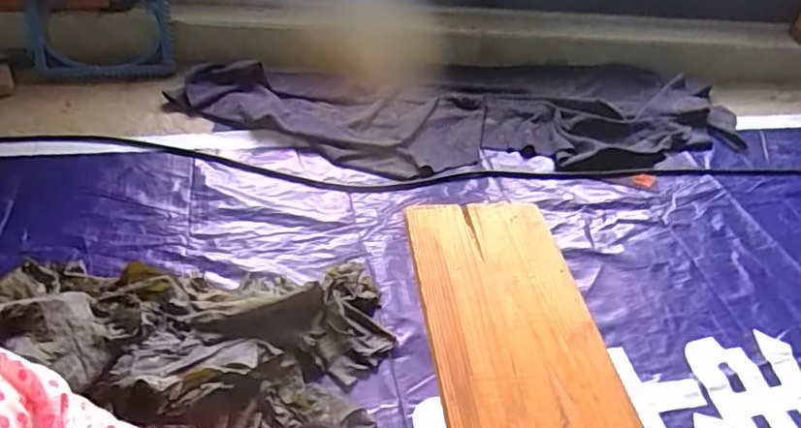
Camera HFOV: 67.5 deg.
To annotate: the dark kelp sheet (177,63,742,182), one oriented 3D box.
[{"bbox_3d":[0.185,-0.259,1.548,1.440,0.071,0.439,-3,43,-10],"label":"dark kelp sheet"}]

